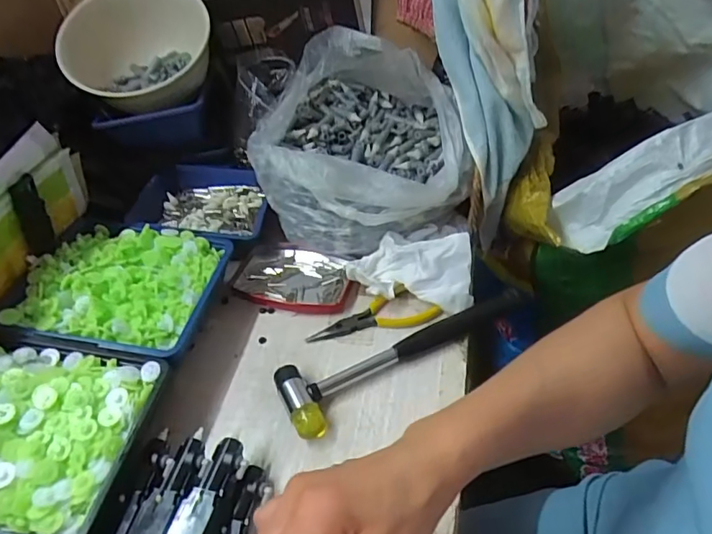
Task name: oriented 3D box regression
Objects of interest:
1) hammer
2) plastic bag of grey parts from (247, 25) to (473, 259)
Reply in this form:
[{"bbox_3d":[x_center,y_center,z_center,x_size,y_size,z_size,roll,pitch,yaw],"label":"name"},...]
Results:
[{"bbox_3d":[0.045,0.063,0.448,0.240,0.021,0.058,-26,46,-19],"label":"hammer"},{"bbox_3d":[-0.004,-0.136,0.540,0.210,0.146,0.222,-12,43,-5],"label":"plastic bag of grey parts"}]

